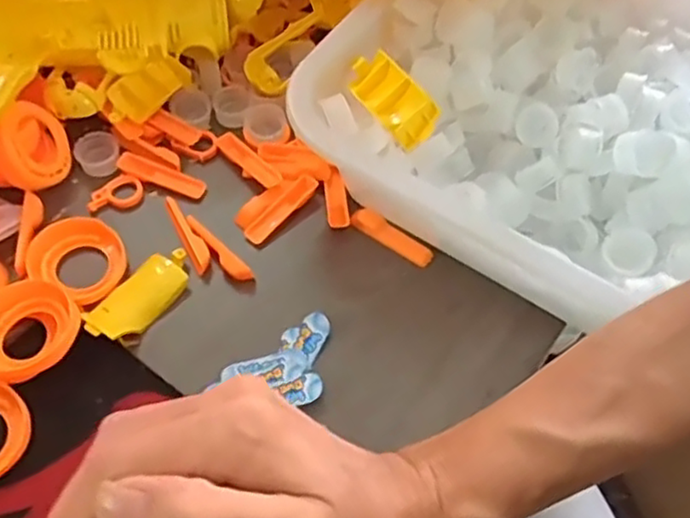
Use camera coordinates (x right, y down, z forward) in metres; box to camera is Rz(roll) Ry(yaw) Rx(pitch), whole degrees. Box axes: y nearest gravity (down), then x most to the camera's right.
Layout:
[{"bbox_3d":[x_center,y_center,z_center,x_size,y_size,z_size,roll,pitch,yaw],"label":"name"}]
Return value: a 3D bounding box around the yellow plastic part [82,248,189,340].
[{"bbox_3d":[-0.127,0.023,0.424,0.030,0.013,0.074,38,63,18],"label":"yellow plastic part"}]

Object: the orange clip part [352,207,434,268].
[{"bbox_3d":[0.033,-0.016,0.462,0.061,0.006,0.016,33,61,16],"label":"orange clip part"}]

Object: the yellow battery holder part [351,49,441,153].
[{"bbox_3d":[0.029,-0.104,0.428,0.033,0.014,0.068,-43,70,16],"label":"yellow battery holder part"}]

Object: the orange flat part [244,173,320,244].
[{"bbox_3d":[-0.043,-0.035,0.466,0.014,0.004,0.063,42,72,6],"label":"orange flat part"}]

